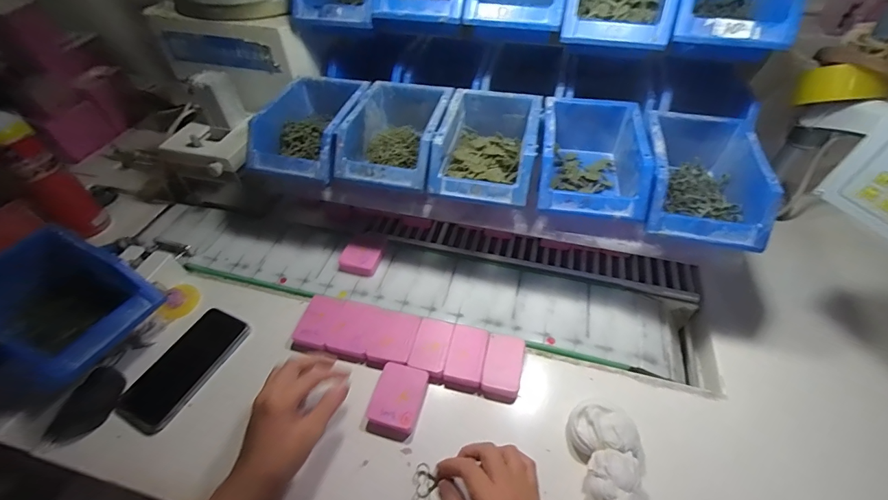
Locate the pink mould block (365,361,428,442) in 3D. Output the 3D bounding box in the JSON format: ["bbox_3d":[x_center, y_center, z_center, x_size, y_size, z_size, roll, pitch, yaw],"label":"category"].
[{"bbox_3d":[-0.053,0.171,0.447,0.053,0.022,0.075,11,46,12],"label":"pink mould block"}]

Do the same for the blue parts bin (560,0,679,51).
[{"bbox_3d":[0.232,-0.338,0.520,0.123,0.076,0.181,12,50,12],"label":"blue parts bin"}]

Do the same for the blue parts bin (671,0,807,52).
[{"bbox_3d":[0.343,-0.307,0.484,0.123,0.071,0.170,10,49,10],"label":"blue parts bin"}]

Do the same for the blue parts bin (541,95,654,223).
[{"bbox_3d":[0.186,-0.117,0.503,0.119,0.079,0.176,7,49,8],"label":"blue parts bin"}]

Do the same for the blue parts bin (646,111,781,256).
[{"bbox_3d":[0.303,-0.085,0.470,0.121,0.070,0.176,10,49,10],"label":"blue parts bin"}]

